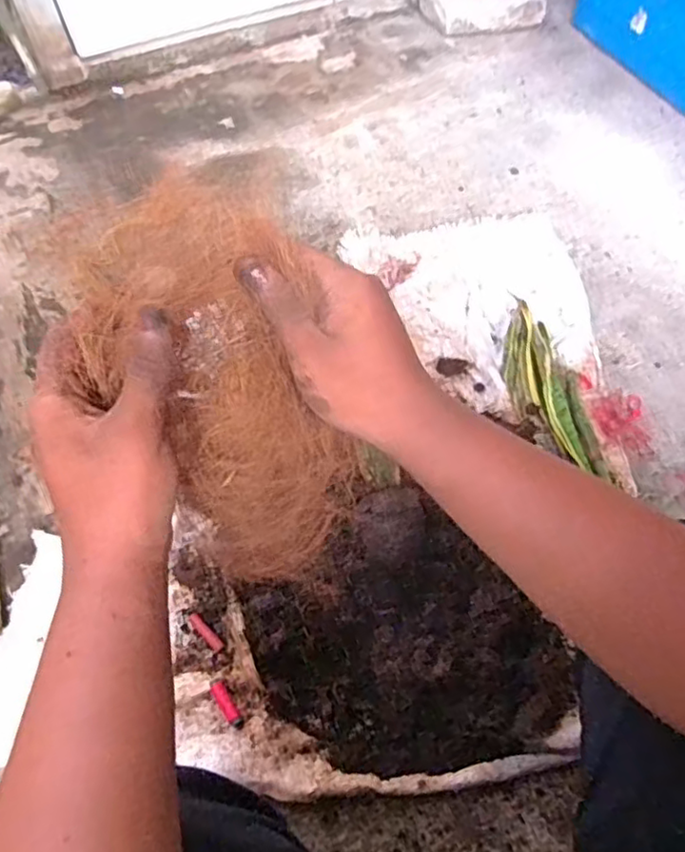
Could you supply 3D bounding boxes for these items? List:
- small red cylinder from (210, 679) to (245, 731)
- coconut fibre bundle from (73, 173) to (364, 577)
[{"bbox_3d":[-0.134,0.325,0.730,0.017,0.010,0.063,-33,65,-15],"label":"small red cylinder"},{"bbox_3d":[-0.069,-0.016,0.367,0.121,0.228,0.049,-24,21,-11],"label":"coconut fibre bundle"}]

